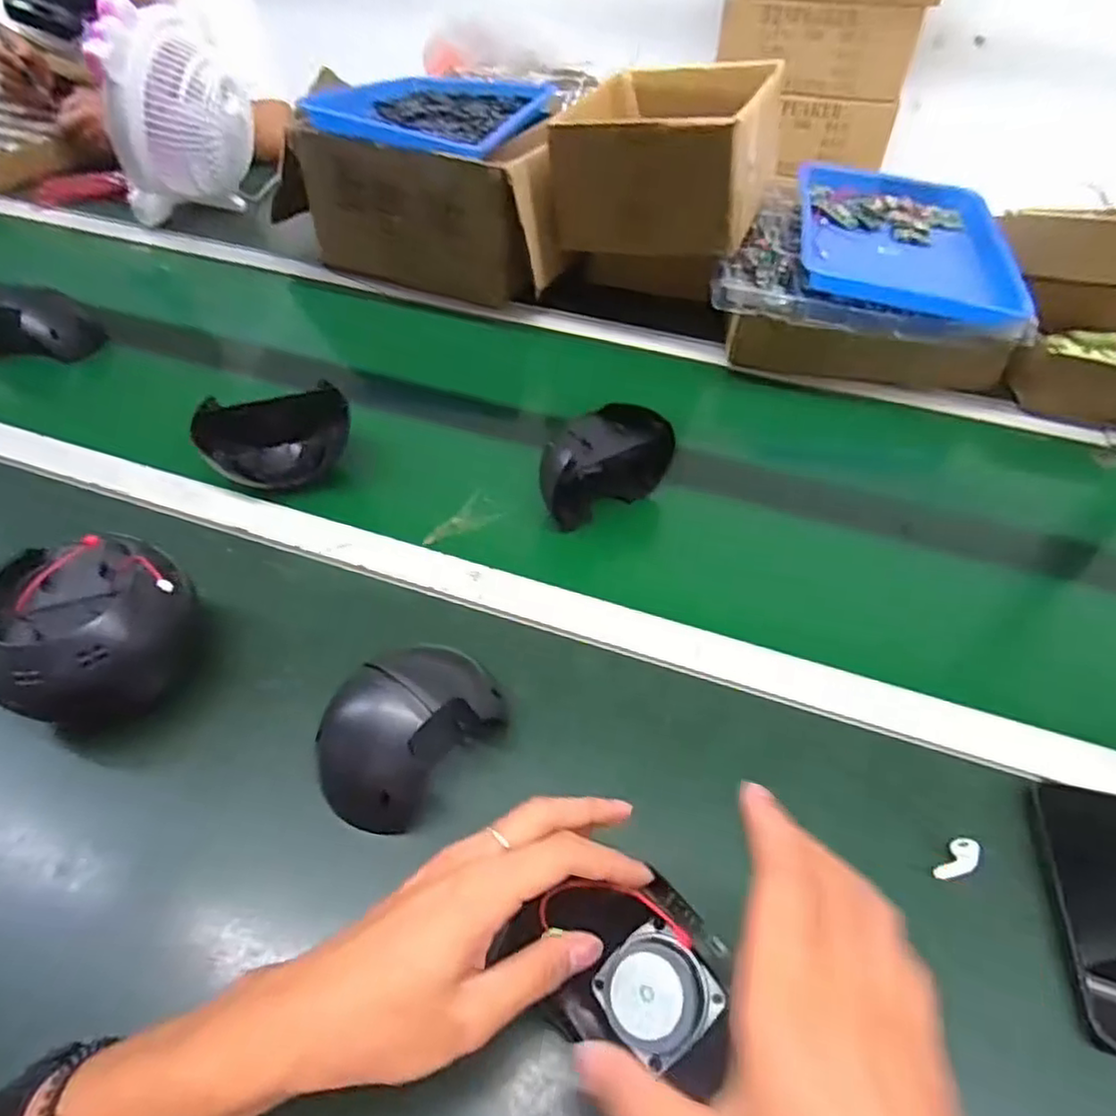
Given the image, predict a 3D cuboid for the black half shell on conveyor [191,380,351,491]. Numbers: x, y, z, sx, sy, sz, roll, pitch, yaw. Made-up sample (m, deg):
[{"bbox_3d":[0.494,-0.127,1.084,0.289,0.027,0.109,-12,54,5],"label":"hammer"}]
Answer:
[{"bbox_3d":[-0.259,-0.106,0.618,0.127,0.073,0.090,-26,54,-24],"label":"black half shell on conveyor"}]

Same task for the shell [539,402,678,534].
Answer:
[{"bbox_3d":[0.034,-0.087,0.595,0.131,0.079,0.057,-21,52,-20],"label":"shell"}]

